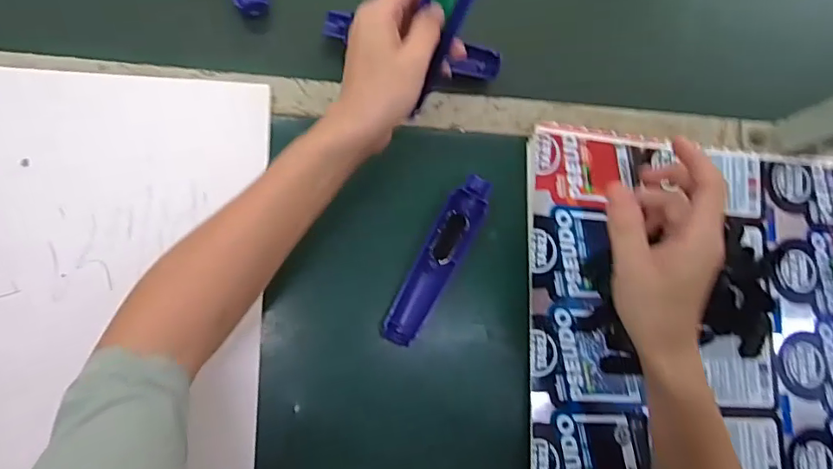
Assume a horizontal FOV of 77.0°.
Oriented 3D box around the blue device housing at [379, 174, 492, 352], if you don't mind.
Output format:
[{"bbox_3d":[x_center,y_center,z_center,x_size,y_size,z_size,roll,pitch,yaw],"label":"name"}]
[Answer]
[{"bbox_3d":[0.022,0.023,0.487,0.039,0.019,0.169,28,77,-5],"label":"blue device housing"}]

